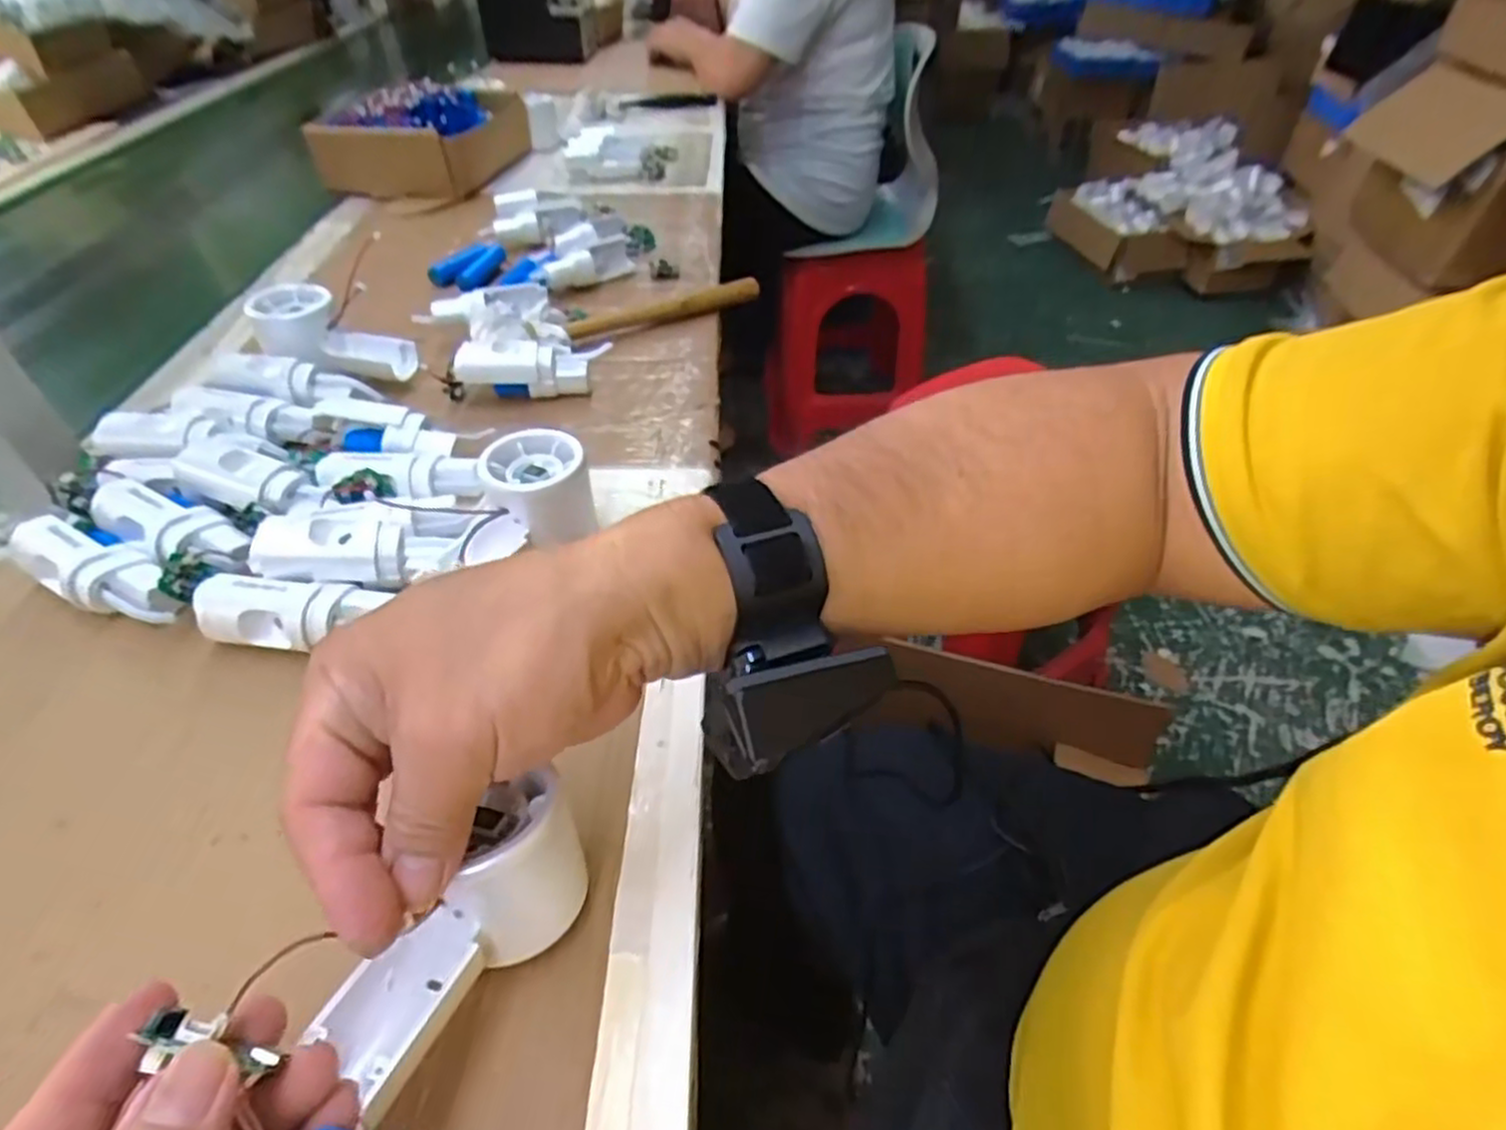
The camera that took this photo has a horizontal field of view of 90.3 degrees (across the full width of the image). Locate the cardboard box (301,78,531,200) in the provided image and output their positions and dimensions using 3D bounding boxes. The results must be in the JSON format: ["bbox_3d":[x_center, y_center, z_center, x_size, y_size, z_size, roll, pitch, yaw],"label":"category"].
[{"bbox_3d":[-0.396,-0.509,0.903,0.170,0.085,0.186,10,44,10],"label":"cardboard box"}]

